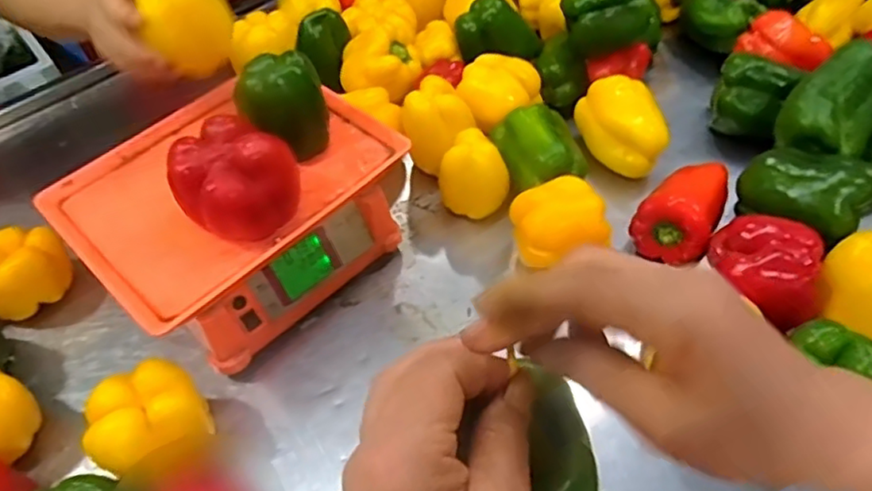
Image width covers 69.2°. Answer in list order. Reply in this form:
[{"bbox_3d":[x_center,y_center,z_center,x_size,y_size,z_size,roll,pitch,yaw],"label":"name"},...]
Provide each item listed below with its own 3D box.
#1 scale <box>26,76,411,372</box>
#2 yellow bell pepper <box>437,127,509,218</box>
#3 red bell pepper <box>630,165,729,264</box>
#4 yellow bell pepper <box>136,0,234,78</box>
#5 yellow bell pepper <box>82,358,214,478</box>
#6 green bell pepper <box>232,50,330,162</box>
[{"bbox_3d":[-0.197,-0.036,0.667,0.232,0.126,0.295,35,63,28],"label":"scale"},{"bbox_3d":[0.042,-0.075,0.702,0.058,0.088,0.065,-35,57,-20],"label":"yellow bell pepper"},{"bbox_3d":[0.259,-0.044,0.659,0.077,0.063,0.107,24,58,23],"label":"red bell pepper"},{"bbox_3d":[-0.232,-0.211,0.594,0.065,0.075,0.070,-7,52,0],"label":"yellow bell pepper"},{"bbox_3d":[-0.241,0.161,0.544,0.096,0.082,0.087,-30,55,-17],"label":"yellow bell pepper"},{"bbox_3d":[-0.147,-0.137,0.614,0.074,0.090,0.069,-15,52,-6],"label":"green bell pepper"}]

